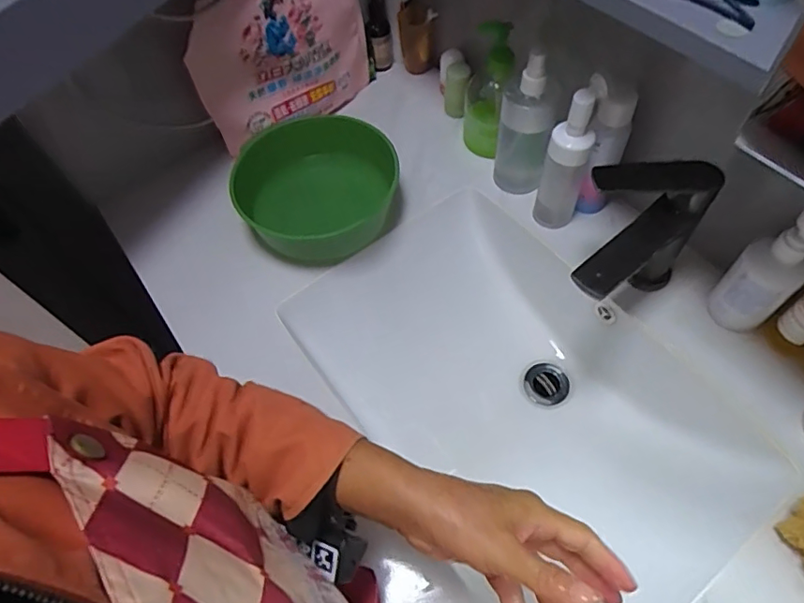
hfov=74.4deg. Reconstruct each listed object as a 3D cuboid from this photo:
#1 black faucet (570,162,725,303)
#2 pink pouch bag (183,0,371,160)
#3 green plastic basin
[{"bbox_3d":[0.214,-0.060,0.530,0.164,0.139,0.088,-33,61,-16],"label":"black faucet"},{"bbox_3d":[-0.154,-0.326,0.713,0.056,0.232,0.257,36,67,23],"label":"pink pouch bag"},{"bbox_3d":[-0.101,-0.136,0.668,0.189,0.092,0.194,-2,58,3],"label":"green plastic basin"}]

